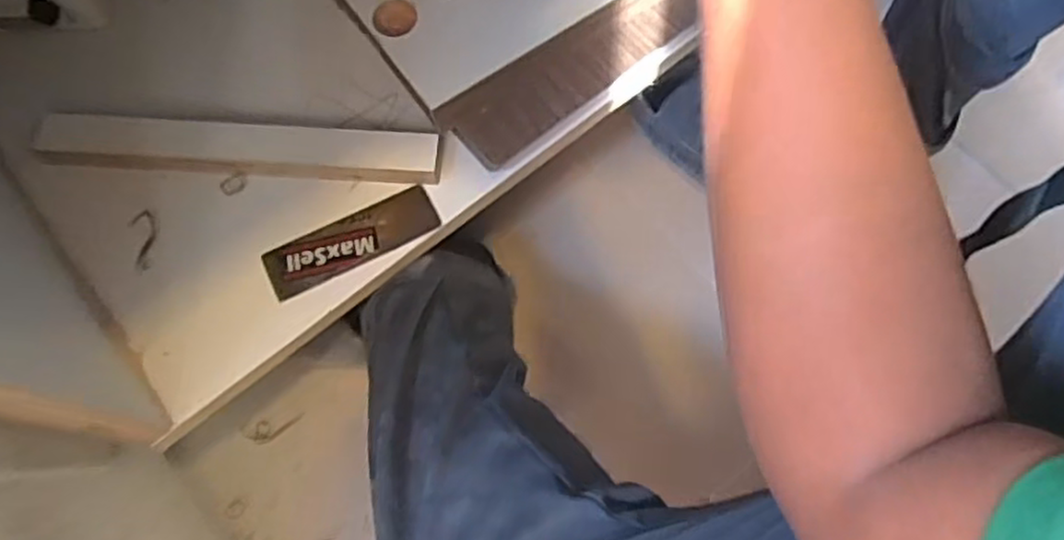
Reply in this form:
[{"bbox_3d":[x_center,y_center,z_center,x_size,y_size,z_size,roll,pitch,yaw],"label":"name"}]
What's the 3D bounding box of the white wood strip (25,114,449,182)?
[{"bbox_3d":[-0.229,-0.096,0.575,0.312,0.026,0.036,4,69,2],"label":"white wood strip"}]

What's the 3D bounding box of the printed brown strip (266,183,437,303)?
[{"bbox_3d":[-0.139,-0.023,0.562,0.133,0.007,0.043,-24,71,-9],"label":"printed brown strip"}]

